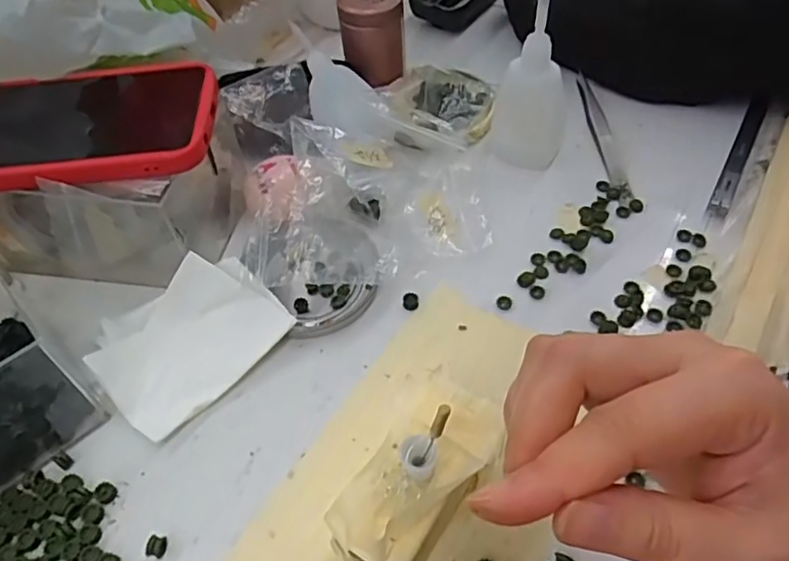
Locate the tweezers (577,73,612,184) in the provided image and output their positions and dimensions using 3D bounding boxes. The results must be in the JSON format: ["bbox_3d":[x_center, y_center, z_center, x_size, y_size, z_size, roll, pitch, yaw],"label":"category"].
[{"bbox_3d":[0.135,-0.109,0.406,0.016,0.005,0.109,-1,52,4],"label":"tweezers"}]

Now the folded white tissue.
[{"bbox_3d":[-0.106,0.027,0.307,0.088,0.028,0.068,-38,59,-22],"label":"folded white tissue"}]

